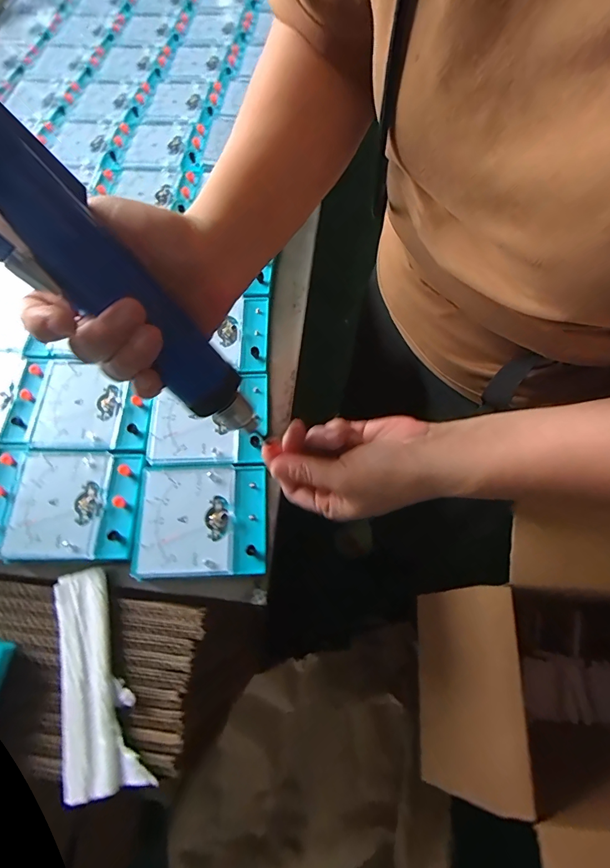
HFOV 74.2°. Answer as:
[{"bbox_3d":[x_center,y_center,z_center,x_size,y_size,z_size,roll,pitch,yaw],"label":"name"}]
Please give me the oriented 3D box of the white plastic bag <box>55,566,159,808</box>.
[{"bbox_3d":[-0.166,0.192,0.329,0.061,0.019,0.164,-16,68,-5],"label":"white plastic bag"}]

